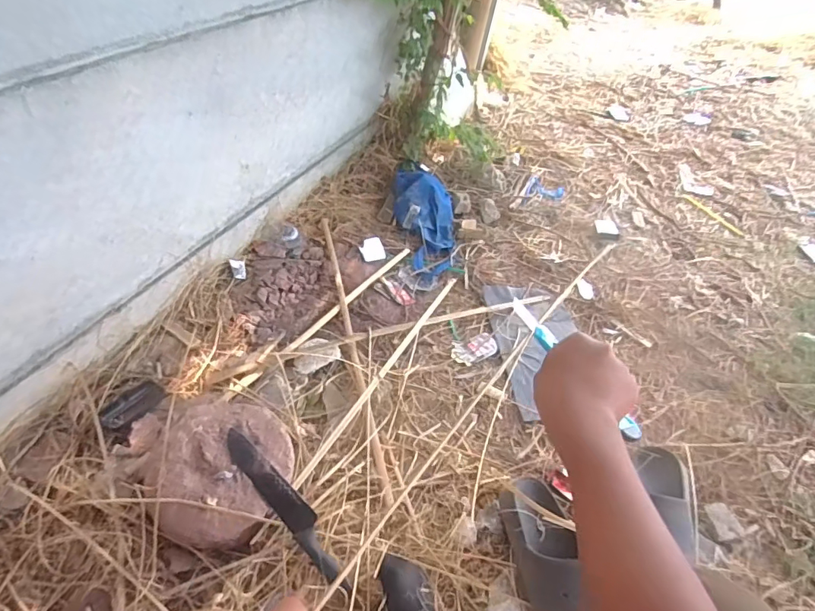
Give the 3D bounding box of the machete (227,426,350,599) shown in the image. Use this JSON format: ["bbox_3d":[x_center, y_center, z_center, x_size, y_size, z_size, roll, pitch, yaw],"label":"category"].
[{"bbox_3d":[-0.183,0.306,0.738,0.043,0.021,0.289,-35,73,-32],"label":"machete"}]

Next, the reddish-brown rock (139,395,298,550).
[{"bbox_3d":[-0.299,0.250,0.776,0.208,0.111,0.218,6,45,-6],"label":"reddish-brown rock"}]

